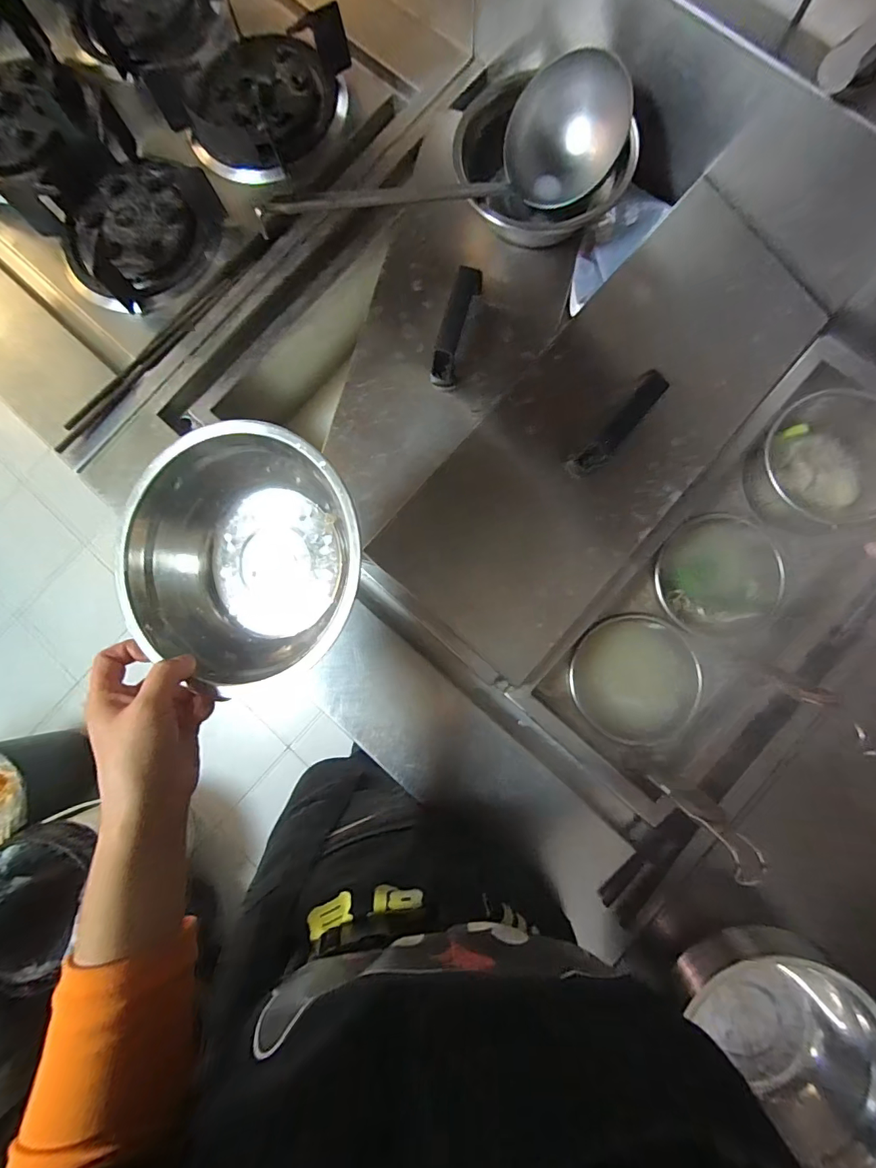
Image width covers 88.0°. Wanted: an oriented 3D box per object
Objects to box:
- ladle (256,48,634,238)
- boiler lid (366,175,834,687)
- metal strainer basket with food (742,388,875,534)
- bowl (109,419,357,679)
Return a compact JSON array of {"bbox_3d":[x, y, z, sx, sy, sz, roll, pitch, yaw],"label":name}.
[{"bbox_3d":[-0.010,-0.473,0.516,0.419,0.113,0.095,-3,84,3],"label":"ladle"},{"bbox_3d":[0.175,-0.155,0.501,0.219,0.043,0.525,42,90,5],"label":"boiler lid"},{"bbox_3d":[0.465,-0.140,0.550,0.148,0.084,0.148,-33,84,-1],"label":"metal strainer basket with food"},{"bbox_3d":[-0.151,-0.024,0.354,0.186,0.073,0.182,0,86,4],"label":"bowl"}]

